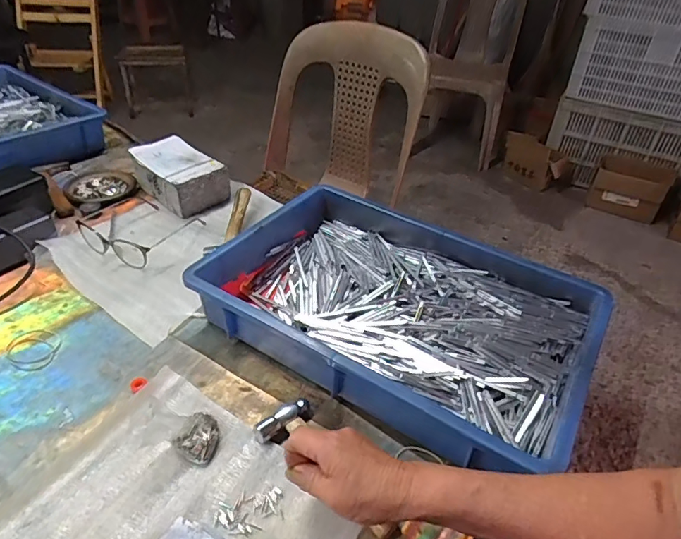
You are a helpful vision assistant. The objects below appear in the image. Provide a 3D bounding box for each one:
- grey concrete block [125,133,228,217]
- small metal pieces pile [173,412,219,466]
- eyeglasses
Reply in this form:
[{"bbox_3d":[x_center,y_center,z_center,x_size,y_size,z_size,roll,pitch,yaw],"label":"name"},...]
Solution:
[{"bbox_3d":[-0.280,-0.163,0.814,0.159,0.079,0.097,28,44,27],"label":"grey concrete block"},{"bbox_3d":[-0.136,0.164,0.460,0.035,0.021,0.040,20,41,20],"label":"small metal pieces pile"},{"bbox_3d":[-0.305,-0.069,0.718,0.144,0.042,0.140,16,40,15],"label":"eyeglasses"}]

